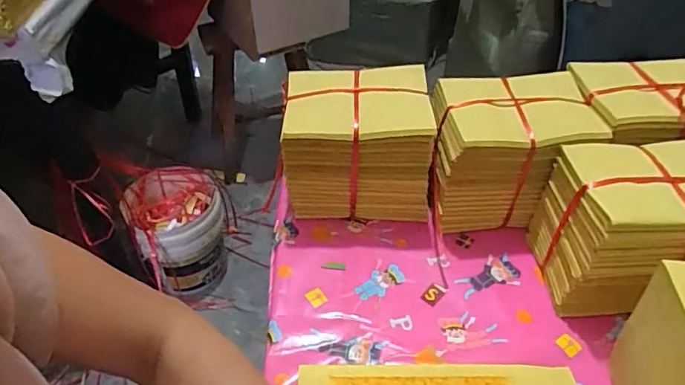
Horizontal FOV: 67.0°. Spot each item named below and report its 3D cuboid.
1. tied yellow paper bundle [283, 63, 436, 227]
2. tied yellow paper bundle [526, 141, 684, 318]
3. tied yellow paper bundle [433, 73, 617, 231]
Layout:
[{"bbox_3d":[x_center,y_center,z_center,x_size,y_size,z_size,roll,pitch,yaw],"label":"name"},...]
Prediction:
[{"bbox_3d":[0.017,-0.058,0.618,0.163,0.139,0.117,1,44,1],"label":"tied yellow paper bundle"},{"bbox_3d":[0.310,0.033,0.531,0.185,0.132,0.123,-2,44,-2],"label":"tied yellow paper bundle"},{"bbox_3d":[0.191,-0.047,0.611,0.171,0.133,0.123,0,44,0],"label":"tied yellow paper bundle"}]

